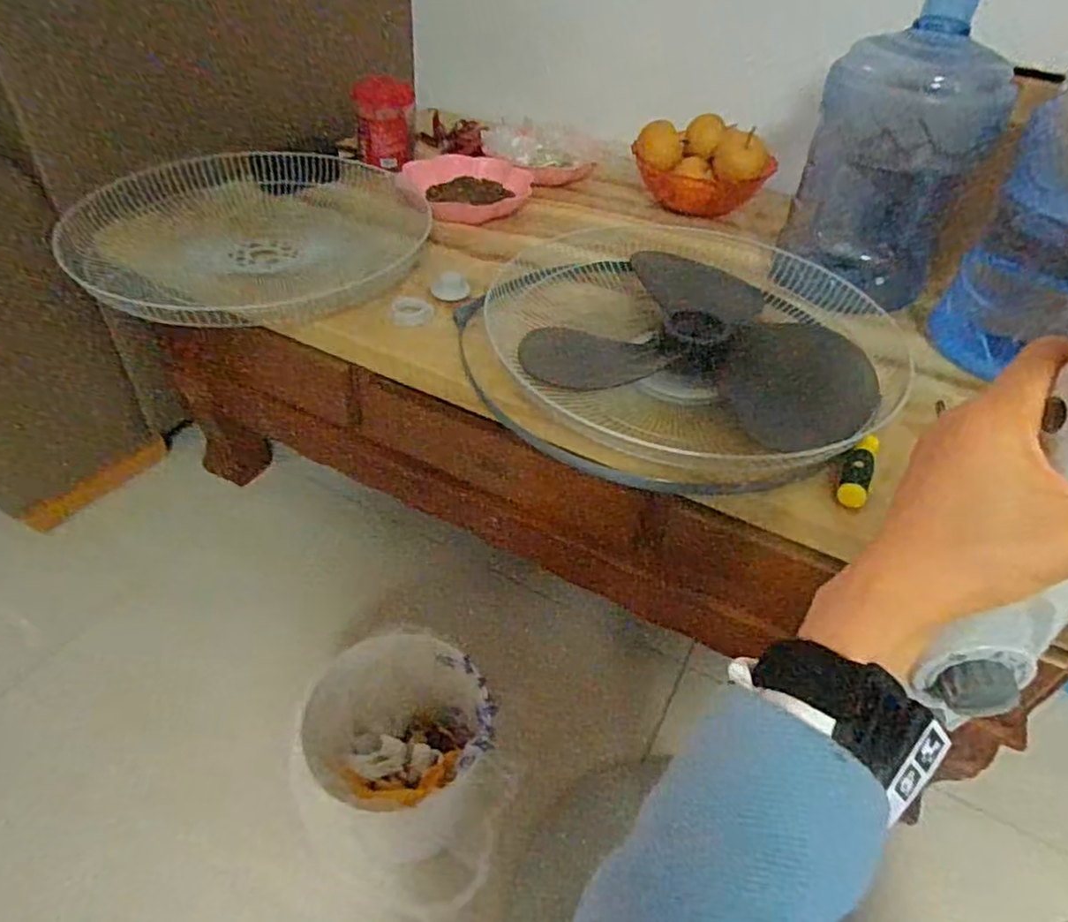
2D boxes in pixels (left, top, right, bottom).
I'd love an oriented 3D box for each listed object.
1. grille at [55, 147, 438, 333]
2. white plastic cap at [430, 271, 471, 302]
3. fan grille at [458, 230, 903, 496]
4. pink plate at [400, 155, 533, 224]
[{"bbox_3d":[-0.401,-0.329,0.951,0.446,0.071,0.540,-17,47,-22],"label":"grille"},{"bbox_3d":[-0.106,-0.223,0.857,0.047,0.016,0.054,-1,43,-7],"label":"white plastic cap"},{"bbox_3d":[0.178,-0.170,0.821,0.483,0.083,0.544,22,45,18],"label":"fan grille"},{"bbox_3d":[-0.092,-0.427,1.052,0.187,0.034,0.205,3,43,-2],"label":"pink plate"}]

